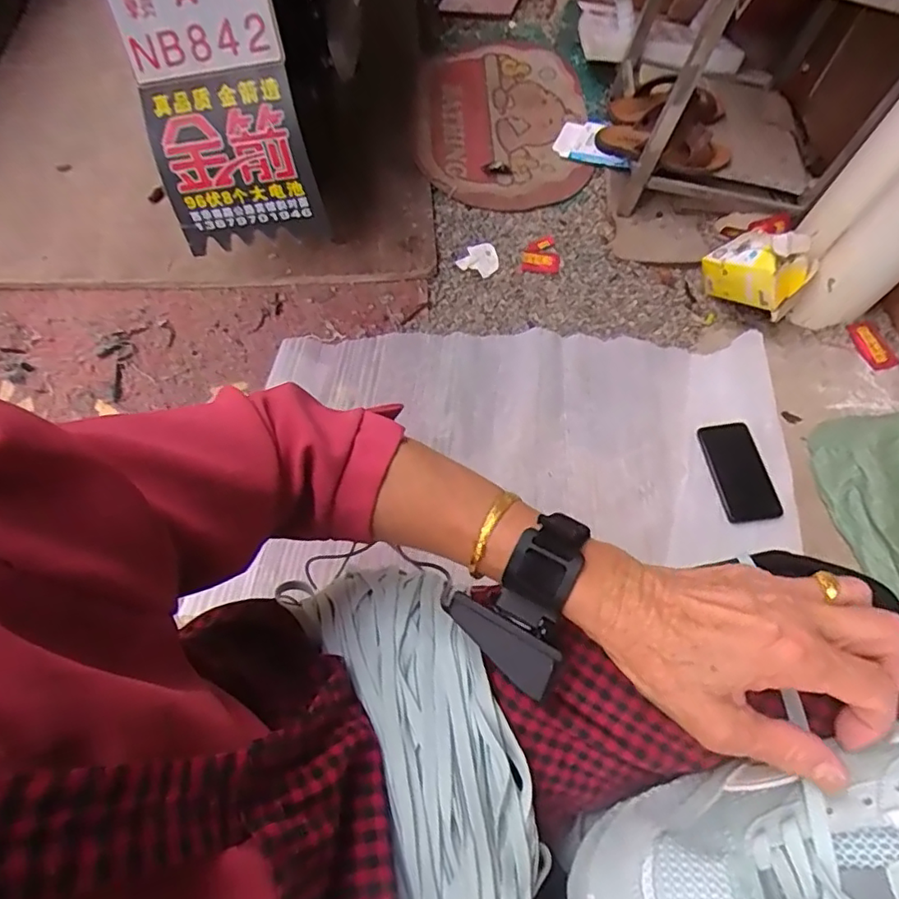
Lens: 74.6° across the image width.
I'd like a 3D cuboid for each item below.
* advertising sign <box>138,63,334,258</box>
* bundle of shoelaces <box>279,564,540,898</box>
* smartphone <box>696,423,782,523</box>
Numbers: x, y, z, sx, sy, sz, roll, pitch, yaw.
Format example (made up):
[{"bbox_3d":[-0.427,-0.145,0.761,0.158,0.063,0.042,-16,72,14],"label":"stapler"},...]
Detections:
[{"bbox_3d":[-0.314,-0.416,0.865,0.221,0.229,0.029,-4,43,2],"label":"advertising sign"},{"bbox_3d":[-0.002,0.228,0.300,0.117,0.071,0.371,-14,65,-13],"label":"bundle of shoelaces"},{"bbox_3d":[0.422,0.032,0.862,0.075,0.010,0.159,-12,58,10],"label":"smartphone"}]

